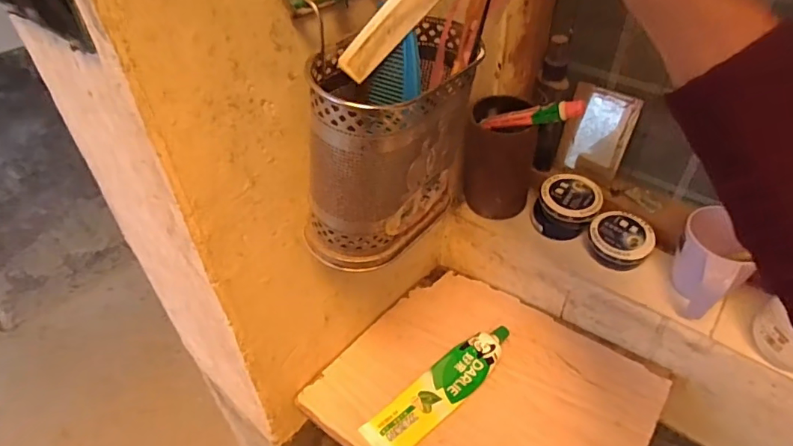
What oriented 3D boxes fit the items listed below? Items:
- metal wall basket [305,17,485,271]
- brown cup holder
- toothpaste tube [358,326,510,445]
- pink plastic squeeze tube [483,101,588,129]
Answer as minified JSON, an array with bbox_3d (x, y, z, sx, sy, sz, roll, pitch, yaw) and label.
[{"bbox_3d":[-0.005,-0.059,0.410,0.096,0.155,0.151,19,47,22],"label":"metal wall basket"},{"bbox_3d":[0.132,-0.077,0.637,0.077,0.135,0.085,11,45,15],"label":"brown cup holder"},{"bbox_3d":[0.054,0.185,0.574,0.205,0.027,0.054,-32,50,-28],"label":"toothpaste tube"},{"bbox_3d":[0.156,-0.121,0.579,0.118,0.019,0.017,-3,37,34],"label":"pink plastic squeeze tube"}]

